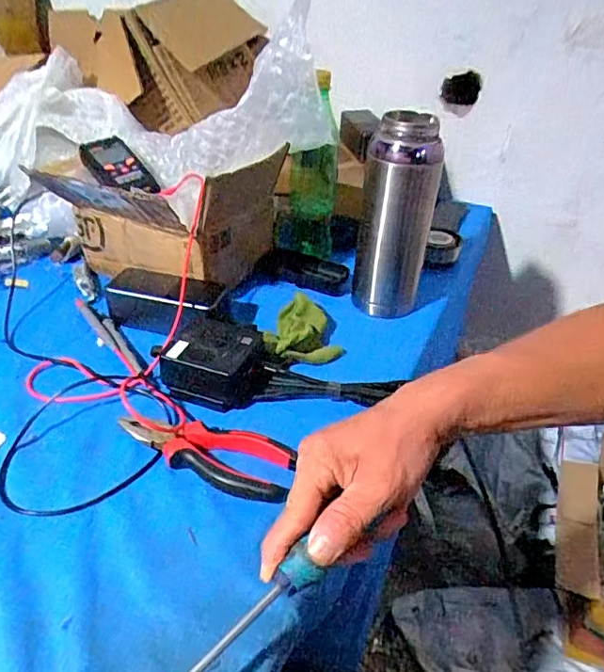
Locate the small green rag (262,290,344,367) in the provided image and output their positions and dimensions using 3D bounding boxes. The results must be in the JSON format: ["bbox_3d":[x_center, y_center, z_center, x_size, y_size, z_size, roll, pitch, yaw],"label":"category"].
[{"bbox_3d":[-0.004,-0.010,0.595,0.077,0.031,0.102,-7,37,-14],"label":"small green rag"}]

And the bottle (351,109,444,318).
[{"bbox_3d":[0.107,-0.127,0.602,0.076,0.215,0.070,12,37,13],"label":"bottle"}]

